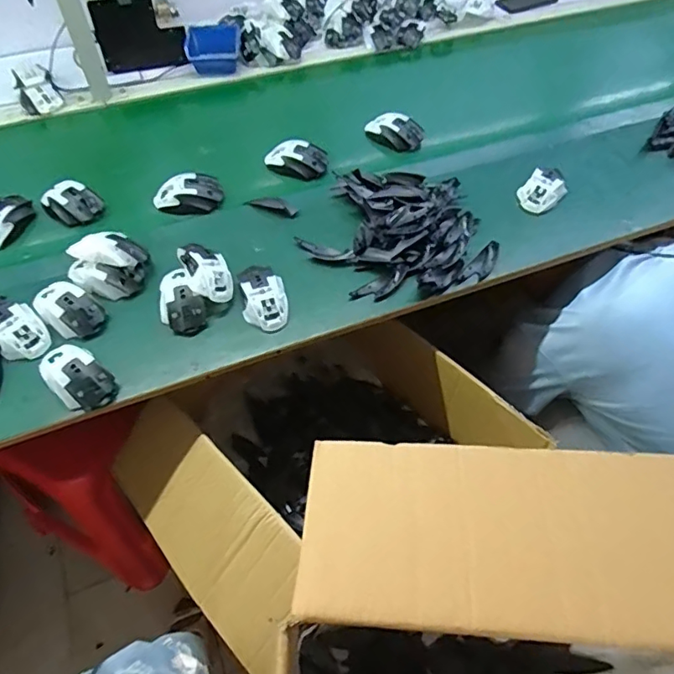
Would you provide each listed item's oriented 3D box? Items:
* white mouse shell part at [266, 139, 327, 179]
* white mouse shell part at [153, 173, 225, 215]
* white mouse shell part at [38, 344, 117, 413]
[{"bbox_3d":[-0.076,-0.330,0.991,0.113,0.034,0.061,-4,52,-6],"label":"white mouse shell part"},{"bbox_3d":[-0.257,-0.249,0.920,0.114,0.034,0.072,-17,55,-15],"label":"white mouse shell part"},{"bbox_3d":[-0.352,0.051,0.714,0.116,0.038,0.067,34,58,22],"label":"white mouse shell part"}]

